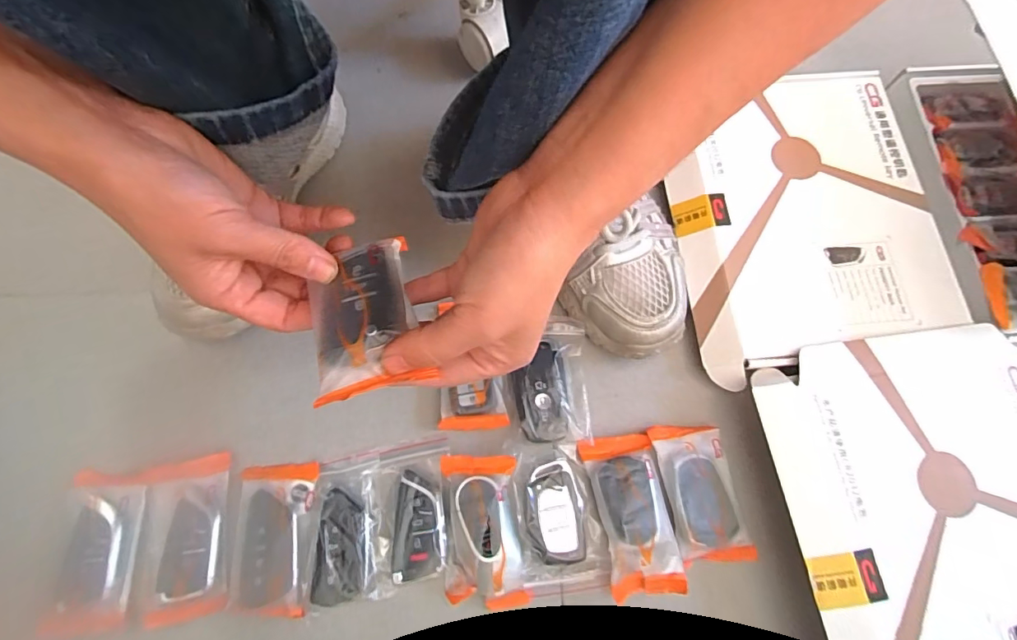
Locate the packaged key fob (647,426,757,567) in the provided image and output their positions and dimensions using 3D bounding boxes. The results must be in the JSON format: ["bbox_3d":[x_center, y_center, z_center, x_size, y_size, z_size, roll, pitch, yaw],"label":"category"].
[{"bbox_3d":[0.137,0.122,0.343,0.050,0.012,0.093,-8,73,-4],"label":"packaged key fob"}]

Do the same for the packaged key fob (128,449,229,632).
[{"bbox_3d":[-0.226,0.152,0.334,0.060,0.018,0.104,-10,73,-4],"label":"packaged key fob"}]

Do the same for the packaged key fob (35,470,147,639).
[{"bbox_3d":[-0.283,0.159,0.334,0.057,0.018,0.100,-4,73,-2],"label":"packaged key fob"}]

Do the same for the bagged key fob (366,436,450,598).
[{"bbox_3d":[-0.070,0.134,0.335,0.056,0.012,0.092,-10,73,-4],"label":"bagged key fob"}]

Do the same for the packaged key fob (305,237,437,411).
[{"bbox_3d":[-0.072,-0.003,0.240,0.047,0.018,0.084,-19,57,3],"label":"packaged key fob"}]

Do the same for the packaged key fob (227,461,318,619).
[{"bbox_3d":[-0.163,0.152,0.334,0.054,0.014,0.096,-4,73,-2],"label":"packaged key fob"}]

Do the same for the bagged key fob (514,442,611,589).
[{"bbox_3d":[0.036,0.139,0.341,0.059,0.016,0.095,-6,73,-3],"label":"bagged key fob"}]

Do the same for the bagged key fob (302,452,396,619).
[{"bbox_3d":[-0.116,0.147,0.333,0.057,0.017,0.094,-12,73,-5],"label":"bagged key fob"}]

